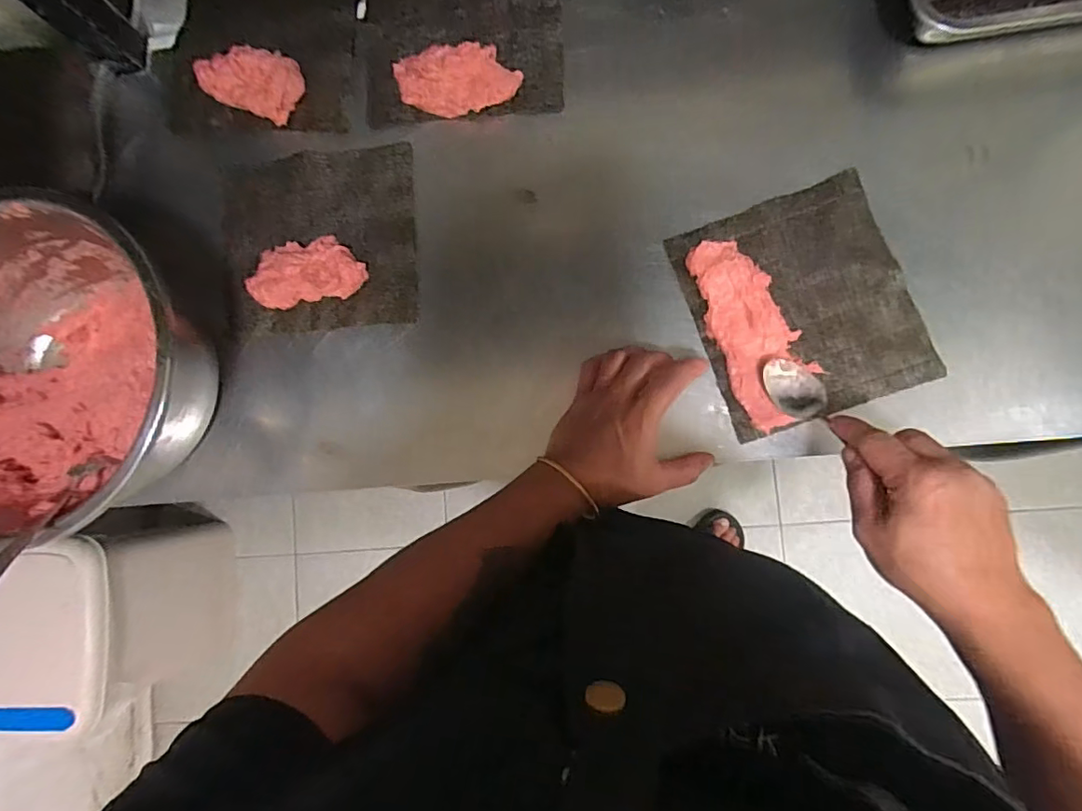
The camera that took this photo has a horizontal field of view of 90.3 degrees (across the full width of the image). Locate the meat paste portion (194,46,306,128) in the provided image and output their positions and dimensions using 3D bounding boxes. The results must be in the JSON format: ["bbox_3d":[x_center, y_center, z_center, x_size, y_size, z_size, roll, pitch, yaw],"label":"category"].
[{"bbox_3d":[-0.294,-0.331,0.549,0.101,0.029,0.064,22,88,8],"label":"meat paste portion"}]

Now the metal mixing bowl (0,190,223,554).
[{"bbox_3d":[-0.433,-0.020,0.497,0.283,0.137,0.271,-1,85,6],"label":"metal mixing bowl"}]

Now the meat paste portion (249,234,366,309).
[{"bbox_3d":[-0.231,-0.132,0.529,0.112,0.033,0.063,-9,84,6],"label":"meat paste portion"}]

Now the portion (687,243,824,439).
[{"bbox_3d":[0.185,-0.067,0.482,0.072,0.023,0.172,-27,82,3],"label":"portion"}]

